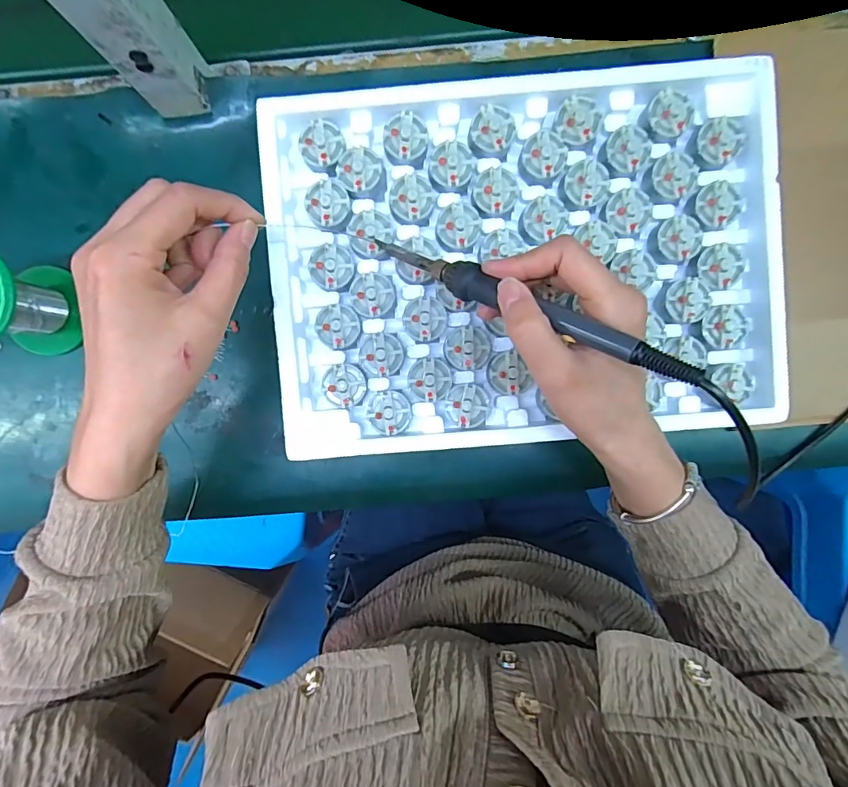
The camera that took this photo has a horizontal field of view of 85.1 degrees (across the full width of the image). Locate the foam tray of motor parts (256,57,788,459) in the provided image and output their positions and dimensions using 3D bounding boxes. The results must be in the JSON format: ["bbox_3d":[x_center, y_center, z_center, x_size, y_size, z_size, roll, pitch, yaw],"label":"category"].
[{"bbox_3d":[0.068,-0.091,0.333,0.342,0.044,0.251,-4,91,0],"label":"foam tray of motor parts"}]

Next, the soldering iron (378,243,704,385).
[{"bbox_3d":[0.046,-0.054,0.262,0.212,0.015,0.019,31,95,29],"label":"soldering iron"}]

